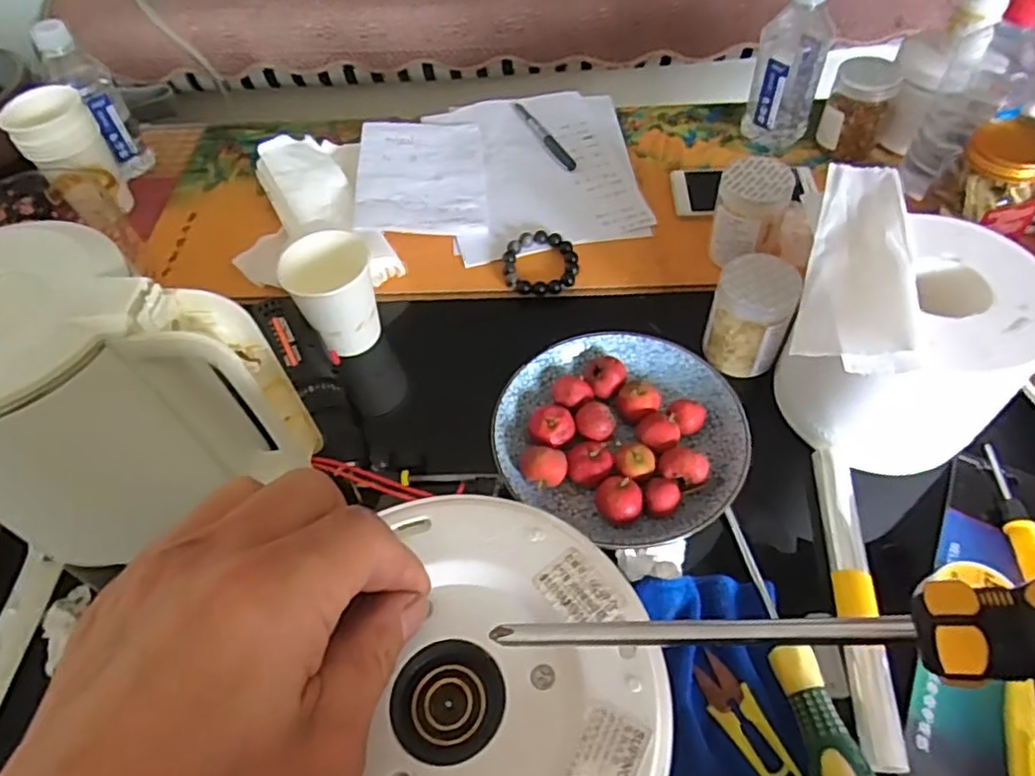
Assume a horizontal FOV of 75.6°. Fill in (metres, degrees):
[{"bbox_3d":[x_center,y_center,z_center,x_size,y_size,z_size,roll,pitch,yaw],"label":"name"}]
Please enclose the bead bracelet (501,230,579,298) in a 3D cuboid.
[{"bbox_3d":[0.022,-0.121,0.633,0.069,0.012,0.072,-5,53,0],"label":"bead bracelet"}]

